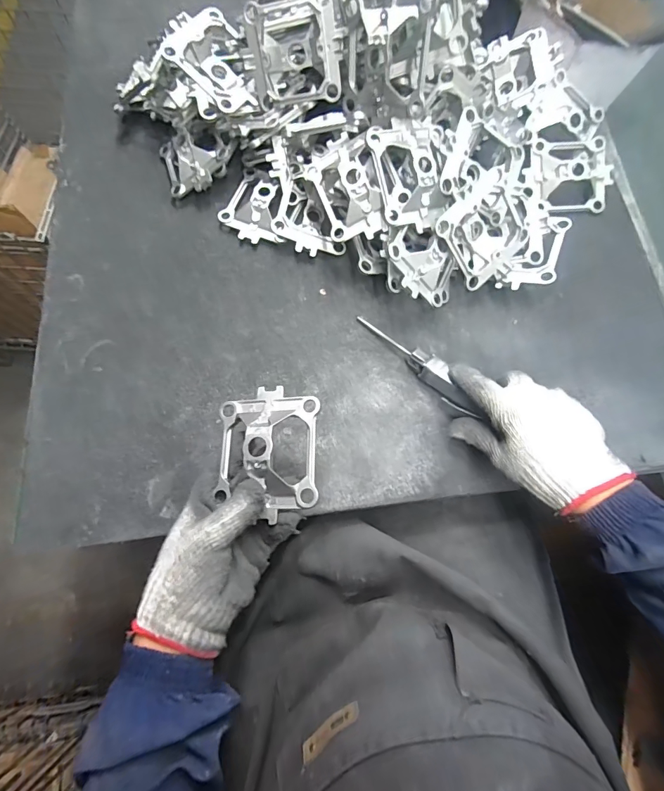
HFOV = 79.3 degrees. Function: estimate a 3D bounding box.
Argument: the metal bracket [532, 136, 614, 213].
[{"bbox_3d":[0.334,-0.307,0.554,0.101,0.033,0.099,-6,77,-2],"label":"metal bracket"}]

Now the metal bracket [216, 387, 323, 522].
[{"bbox_3d":[-0.058,0.047,0.365,0.091,0.035,0.111,-2,77,-1],"label":"metal bracket"}]

